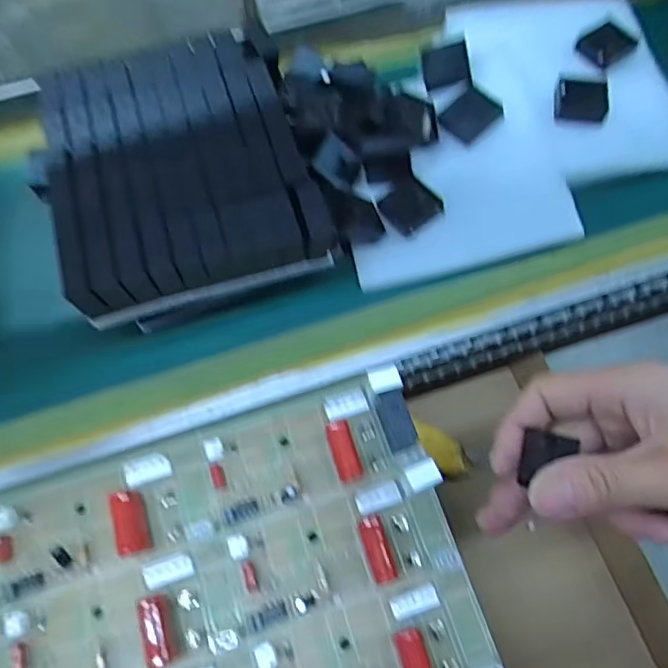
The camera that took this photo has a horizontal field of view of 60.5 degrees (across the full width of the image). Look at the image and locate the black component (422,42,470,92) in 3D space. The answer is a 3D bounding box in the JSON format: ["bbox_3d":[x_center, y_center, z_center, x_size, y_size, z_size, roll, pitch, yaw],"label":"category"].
[{"bbox_3d":[0.063,-0.150,0.320,0.025,0.004,0.022,-11,85,19],"label":"black component"}]

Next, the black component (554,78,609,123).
[{"bbox_3d":[0.132,-0.125,0.305,0.026,0.005,0.024,7,70,3],"label":"black component"}]

